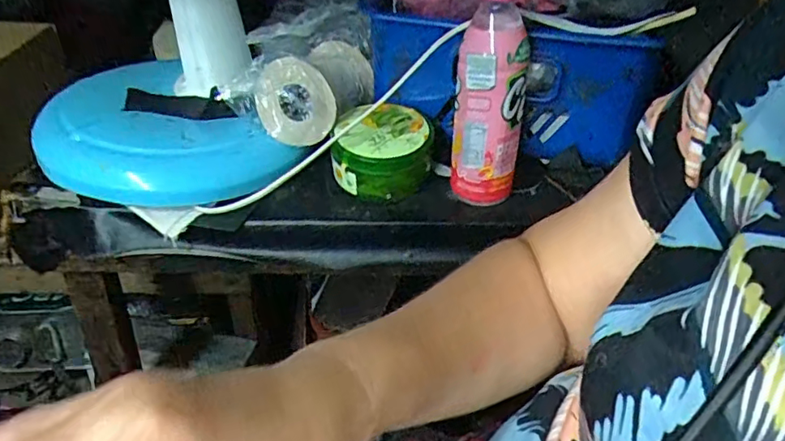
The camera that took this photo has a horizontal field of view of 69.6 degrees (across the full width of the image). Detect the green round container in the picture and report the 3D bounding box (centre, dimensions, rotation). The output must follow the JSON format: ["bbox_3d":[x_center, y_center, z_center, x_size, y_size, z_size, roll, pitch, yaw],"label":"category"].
[{"bbox_3d":[-0.009,-0.072,0.581,0.099,0.065,0.086,4,36,2],"label":"green round container"}]

